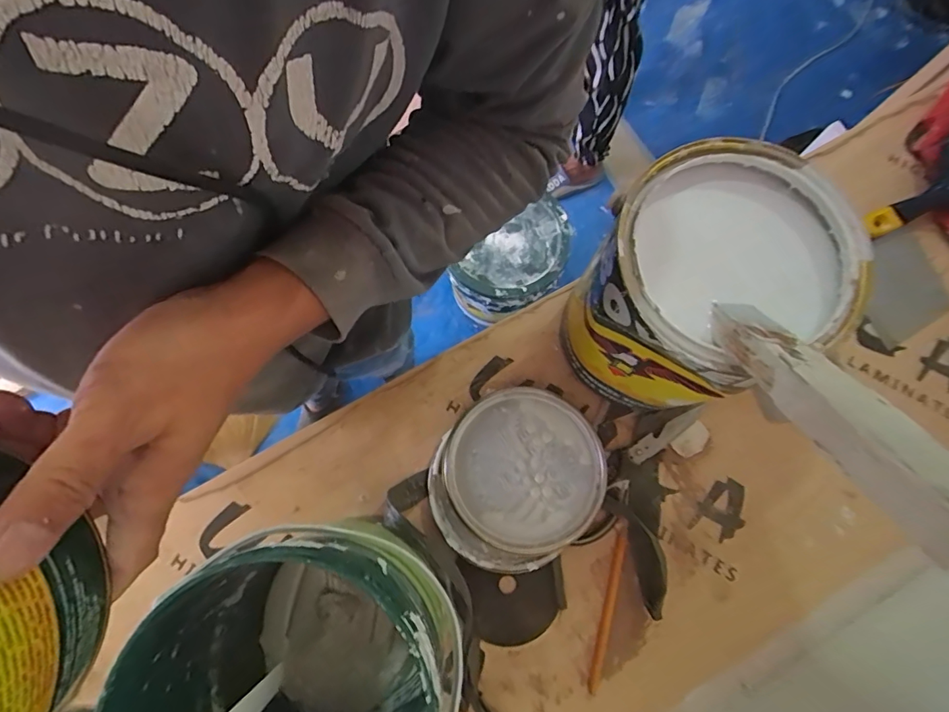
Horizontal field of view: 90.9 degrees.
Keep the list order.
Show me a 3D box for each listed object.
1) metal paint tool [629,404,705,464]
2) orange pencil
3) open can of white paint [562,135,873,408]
[{"bbox_3d":[0.193,0.079,0.469,0.089,0.007,0.019,-31,79,-7],"label":"metal paint tool"},{"bbox_3d":[0.126,0.233,0.434,0.011,0.008,0.144,16,77,3],"label":"orange pencil"},{"bbox_3d":[0.167,-0.044,0.397,0.149,0.211,0.150,0,77,-1],"label":"open can of white paint"}]

